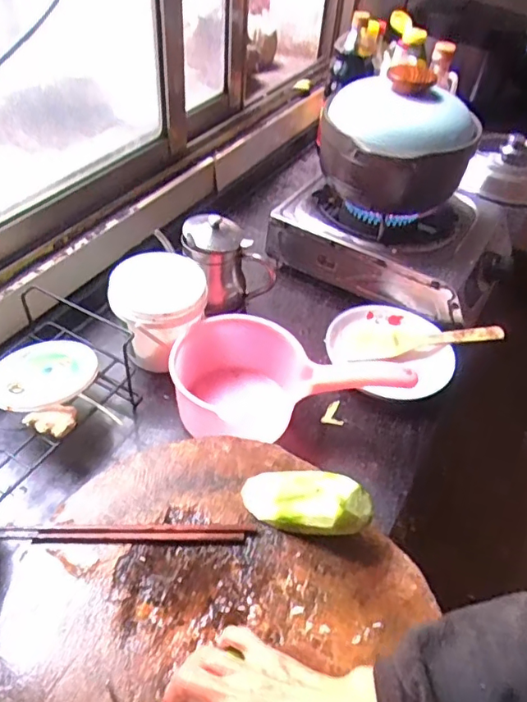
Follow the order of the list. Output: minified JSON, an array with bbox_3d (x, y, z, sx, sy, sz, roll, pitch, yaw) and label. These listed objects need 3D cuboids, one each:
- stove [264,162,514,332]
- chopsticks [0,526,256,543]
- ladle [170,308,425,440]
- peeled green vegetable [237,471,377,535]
[{"bbox_3d":[0.231,-0.202,0.922,0.359,0.108,0.269,28,49,20],"label":"stove"},{"bbox_3d":[-0.139,0.179,0.522,0.251,0.006,0.015,2,45,-4],"label":"chopsticks"},{"bbox_3d":[0.028,0.040,0.716,0.282,0.129,0.128,2,45,-4],"label":"ladle"},{"bbox_3d":[0.040,0.147,0.529,0.129,0.049,0.057,-2,39,29],"label":"peeled green vegetable"}]

